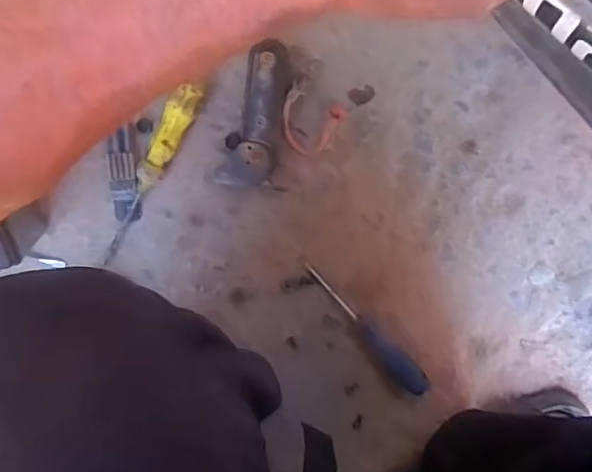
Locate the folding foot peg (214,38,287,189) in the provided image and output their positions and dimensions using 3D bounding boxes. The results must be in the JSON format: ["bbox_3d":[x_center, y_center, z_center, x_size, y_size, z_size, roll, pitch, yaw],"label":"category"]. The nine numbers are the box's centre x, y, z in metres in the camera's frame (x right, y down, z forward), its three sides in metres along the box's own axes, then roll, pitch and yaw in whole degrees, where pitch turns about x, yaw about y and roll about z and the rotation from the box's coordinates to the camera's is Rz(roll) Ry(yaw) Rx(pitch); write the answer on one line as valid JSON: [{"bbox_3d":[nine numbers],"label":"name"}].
[{"bbox_3d":[-0.039,-0.112,0.521,0.047,0.029,0.131,10,99,-4],"label":"folding foot peg"}]

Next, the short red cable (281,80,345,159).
[{"bbox_3d":[0.011,-0.107,0.529,0.056,0.018,0.057,31,97,-7],"label":"short red cable"}]

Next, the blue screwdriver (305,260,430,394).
[{"bbox_3d":[0.072,0.095,0.567,0.025,0.031,0.171,-44,101,3],"label":"blue screwdriver"}]

